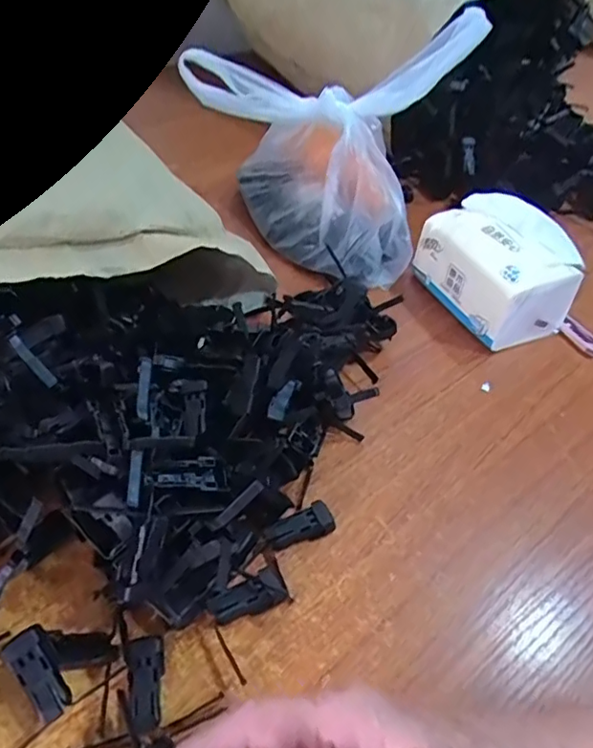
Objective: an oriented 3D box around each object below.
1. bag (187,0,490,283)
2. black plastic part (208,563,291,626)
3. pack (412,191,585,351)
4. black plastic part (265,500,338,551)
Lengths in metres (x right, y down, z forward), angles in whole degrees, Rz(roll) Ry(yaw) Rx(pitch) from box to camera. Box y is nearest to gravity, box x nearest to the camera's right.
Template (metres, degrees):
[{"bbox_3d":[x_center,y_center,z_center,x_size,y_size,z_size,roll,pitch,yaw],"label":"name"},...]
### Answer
[{"bbox_3d":[0.016,-0.229,0.568,0.249,0.200,0.139,21,48,12],"label":"bag"},{"bbox_3d":[-0.028,0.137,0.345,0.047,0.019,0.023,-26,55,-27],"label":"black plastic part"},{"bbox_3d":[0.197,-0.105,0.551,0.105,0.085,0.134,-17,51,-21],"label":"pack"},{"bbox_3d":[0.002,0.103,0.383,0.046,0.015,0.021,-13,50,-18],"label":"black plastic part"}]

